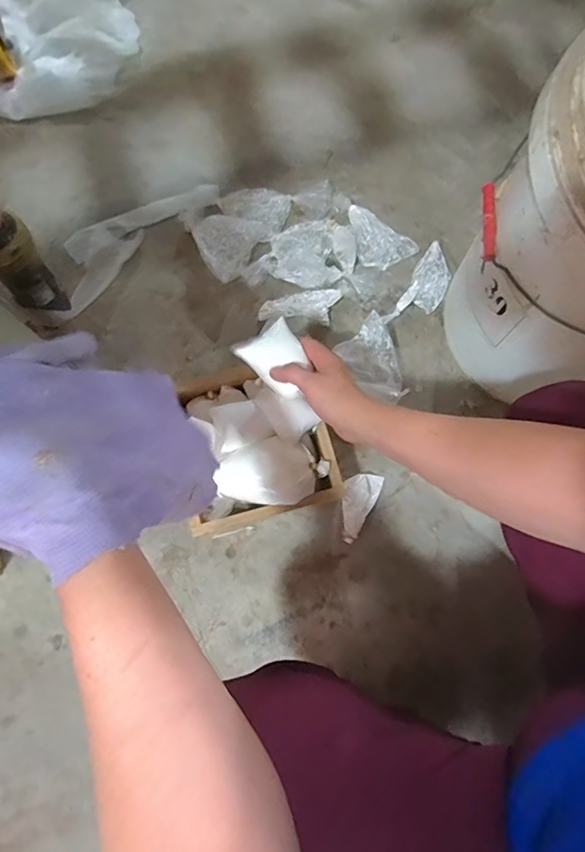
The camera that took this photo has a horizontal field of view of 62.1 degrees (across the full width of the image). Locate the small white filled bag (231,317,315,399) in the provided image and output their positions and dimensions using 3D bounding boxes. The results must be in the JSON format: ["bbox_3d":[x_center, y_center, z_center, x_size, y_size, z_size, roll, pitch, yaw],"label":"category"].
[{"bbox_3d":[-0.015,-0.070,0.521,0.063,0.026,0.069,-37,83,-7],"label":"small white filled bag"}]

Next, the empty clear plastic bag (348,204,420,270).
[{"bbox_3d":[0.118,-0.270,0.707,0.114,0.014,0.066,40,81,6],"label":"empty clear plastic bag"}]

